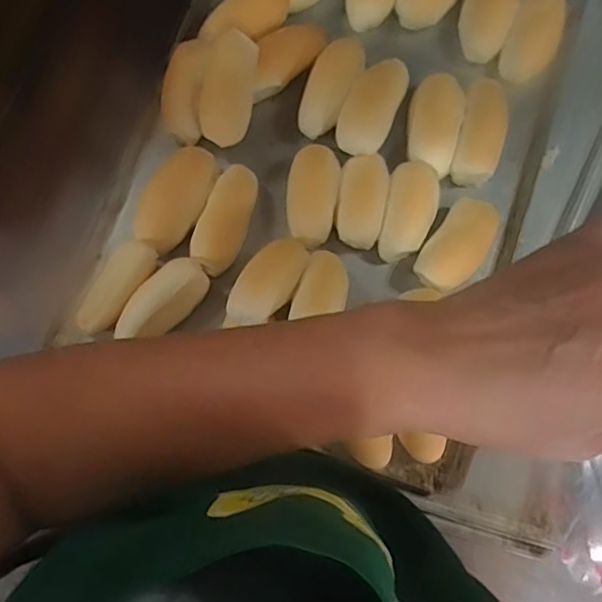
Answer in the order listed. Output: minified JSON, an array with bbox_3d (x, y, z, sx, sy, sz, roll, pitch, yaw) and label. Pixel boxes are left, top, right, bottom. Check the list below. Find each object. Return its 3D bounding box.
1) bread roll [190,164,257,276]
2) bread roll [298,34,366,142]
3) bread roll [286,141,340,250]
[{"bbox_3d":[-0.059,-0.064,0.467,0.035,0.023,0.085,23,80,5],"label":"bread roll"},{"bbox_3d":[0.026,-0.175,0.484,0.039,0.041,0.085,21,80,5],"label":"bread roll"},{"bbox_3d":[0.009,-0.082,0.470,0.038,0.027,0.079,9,79,3],"label":"bread roll"}]

